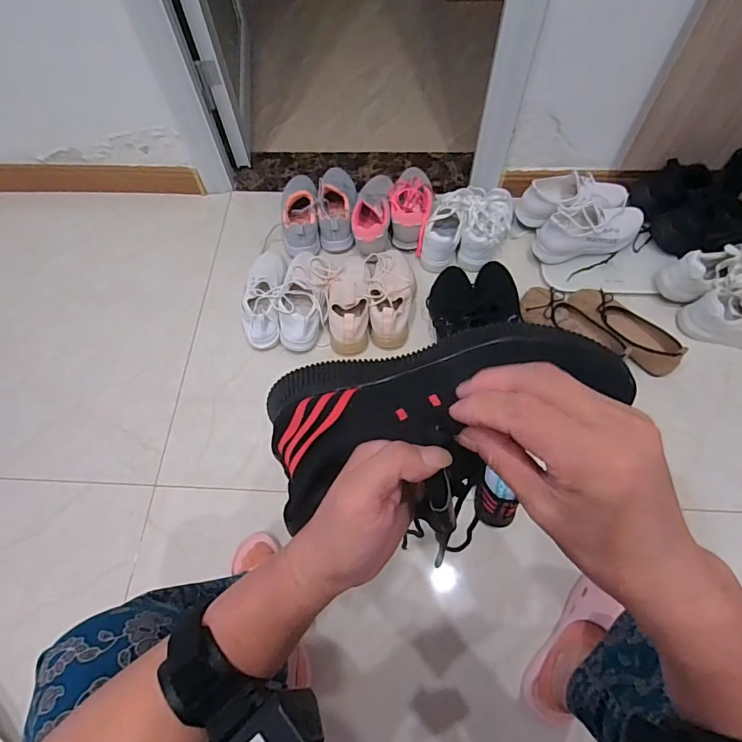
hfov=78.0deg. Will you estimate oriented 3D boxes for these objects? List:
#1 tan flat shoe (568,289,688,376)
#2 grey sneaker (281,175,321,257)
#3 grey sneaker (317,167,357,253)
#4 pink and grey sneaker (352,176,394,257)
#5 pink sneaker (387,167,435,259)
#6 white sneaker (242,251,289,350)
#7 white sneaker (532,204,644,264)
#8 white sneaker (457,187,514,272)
[{"bbox_3d":[0.507,-0.085,0.926,0.096,0.053,0.234,-28,65,-12],"label":"tan flat shoe"},{"bbox_3d":[-0.168,-0.384,1.097,0.088,0.103,0.258,-5,63,-1],"label":"grey sneaker"},{"bbox_3d":[-0.080,-0.408,1.100,0.082,0.110,0.238,-1,63,1],"label":"grey sneaker"},{"bbox_3d":[0.005,-0.384,1.096,0.087,0.085,0.247,3,63,3],"label":"pink and grey sneaker"},{"bbox_3d":[0.097,-0.398,1.100,0.100,0.086,0.261,5,63,5],"label":"pink sneaker"},{"bbox_3d":[-0.231,-0.171,1.007,0.089,0.083,0.256,-3,63,1],"label":"white sneaker"},{"bbox_3d":[0.484,-0.306,1.003,0.237,0.099,0.089,-15,63,-6],"label":"white sneaker"},{"bbox_3d":[0.269,-0.334,1.058,0.096,0.080,0.229,18,65,11],"label":"white sneaker"}]

